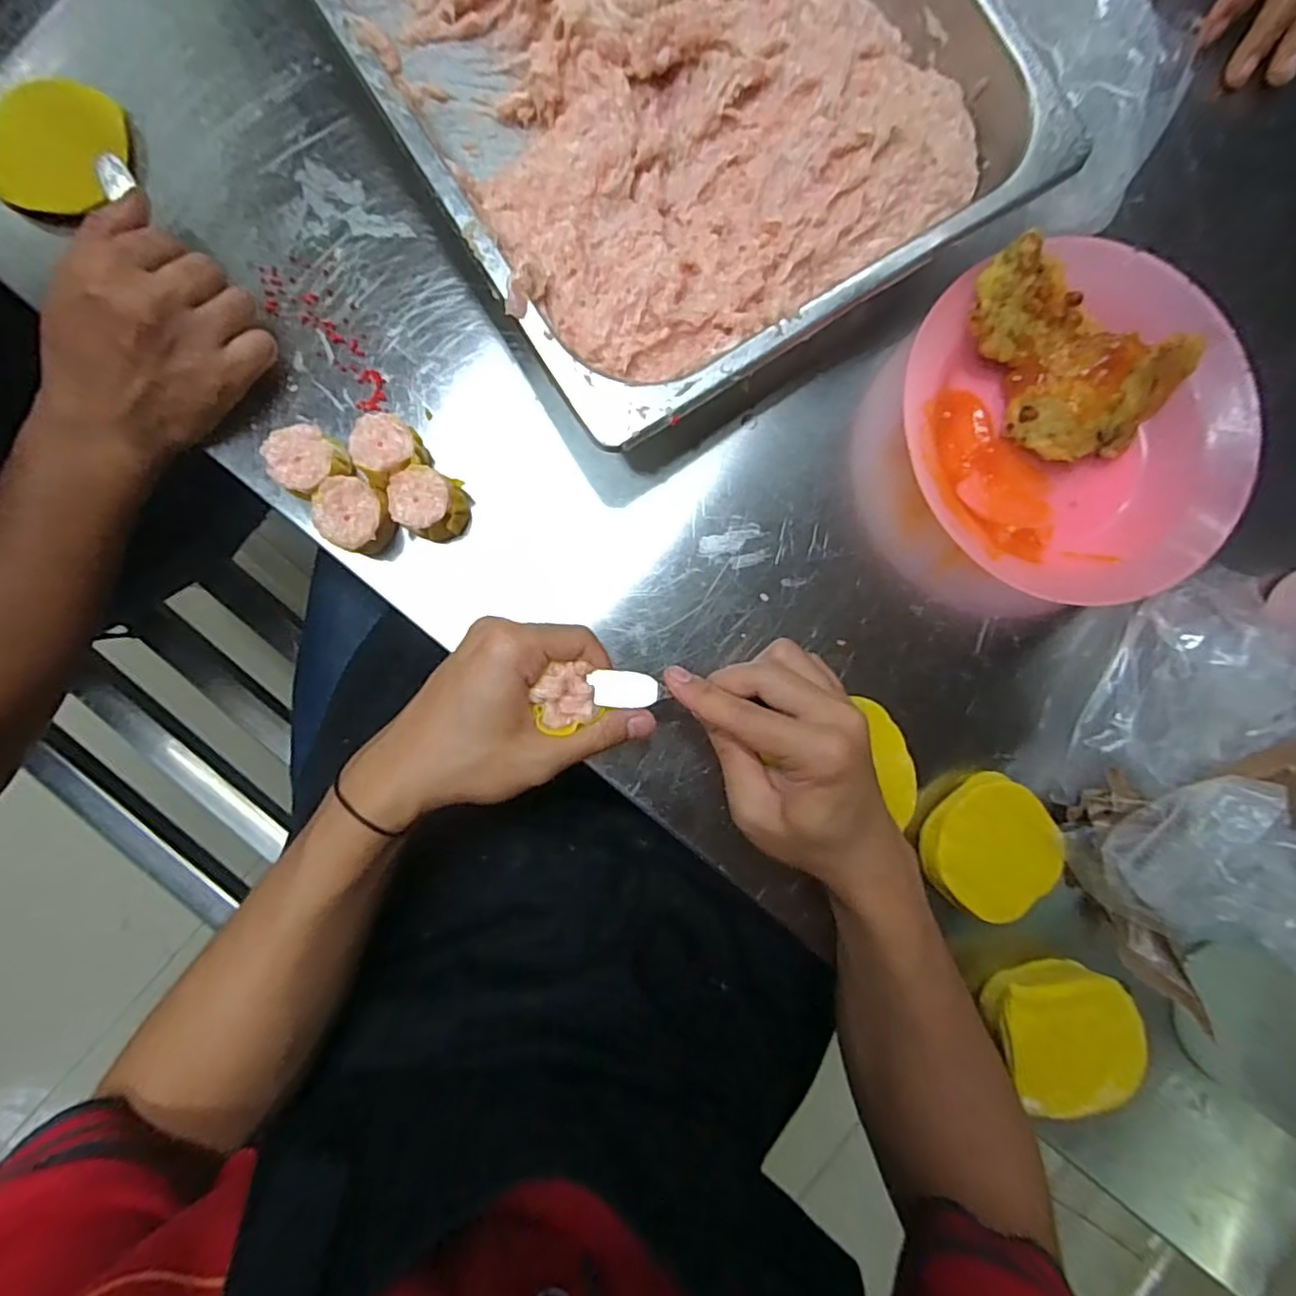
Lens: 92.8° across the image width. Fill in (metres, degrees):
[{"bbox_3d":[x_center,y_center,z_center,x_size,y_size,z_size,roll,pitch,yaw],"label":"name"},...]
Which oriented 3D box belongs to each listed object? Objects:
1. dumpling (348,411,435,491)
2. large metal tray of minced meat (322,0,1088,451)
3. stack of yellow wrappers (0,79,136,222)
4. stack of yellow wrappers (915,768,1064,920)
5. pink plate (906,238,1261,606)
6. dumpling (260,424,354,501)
[{"bbox_3d":[-0.150,-0.115,0.360,0.036,0.038,0.038,0,88,-4],"label":"dumpling"},{"bbox_3d":[-0.029,-0.406,0.347,0.320,0.068,0.526,-33,90,-4],"label":"large metal tray of minced meat"},{"bbox_3d":[-0.350,-0.296,0.370,0.073,0.023,0.077,2,88,-3],"label":"stack of yellow wrappers"},{"bbox_3d":[0.206,0.121,0.372,0.075,0.026,0.072,-44,91,-4],"label":"stack of yellow wrappers"},{"bbox_3d":[0.257,-0.136,0.375,0.204,0.036,0.215,0,88,-4],"label":"pink plate"},{"bbox_3d":[-0.195,-0.107,0.359,0.039,0.036,0.037,0,88,-4],"label":"dumpling"}]

